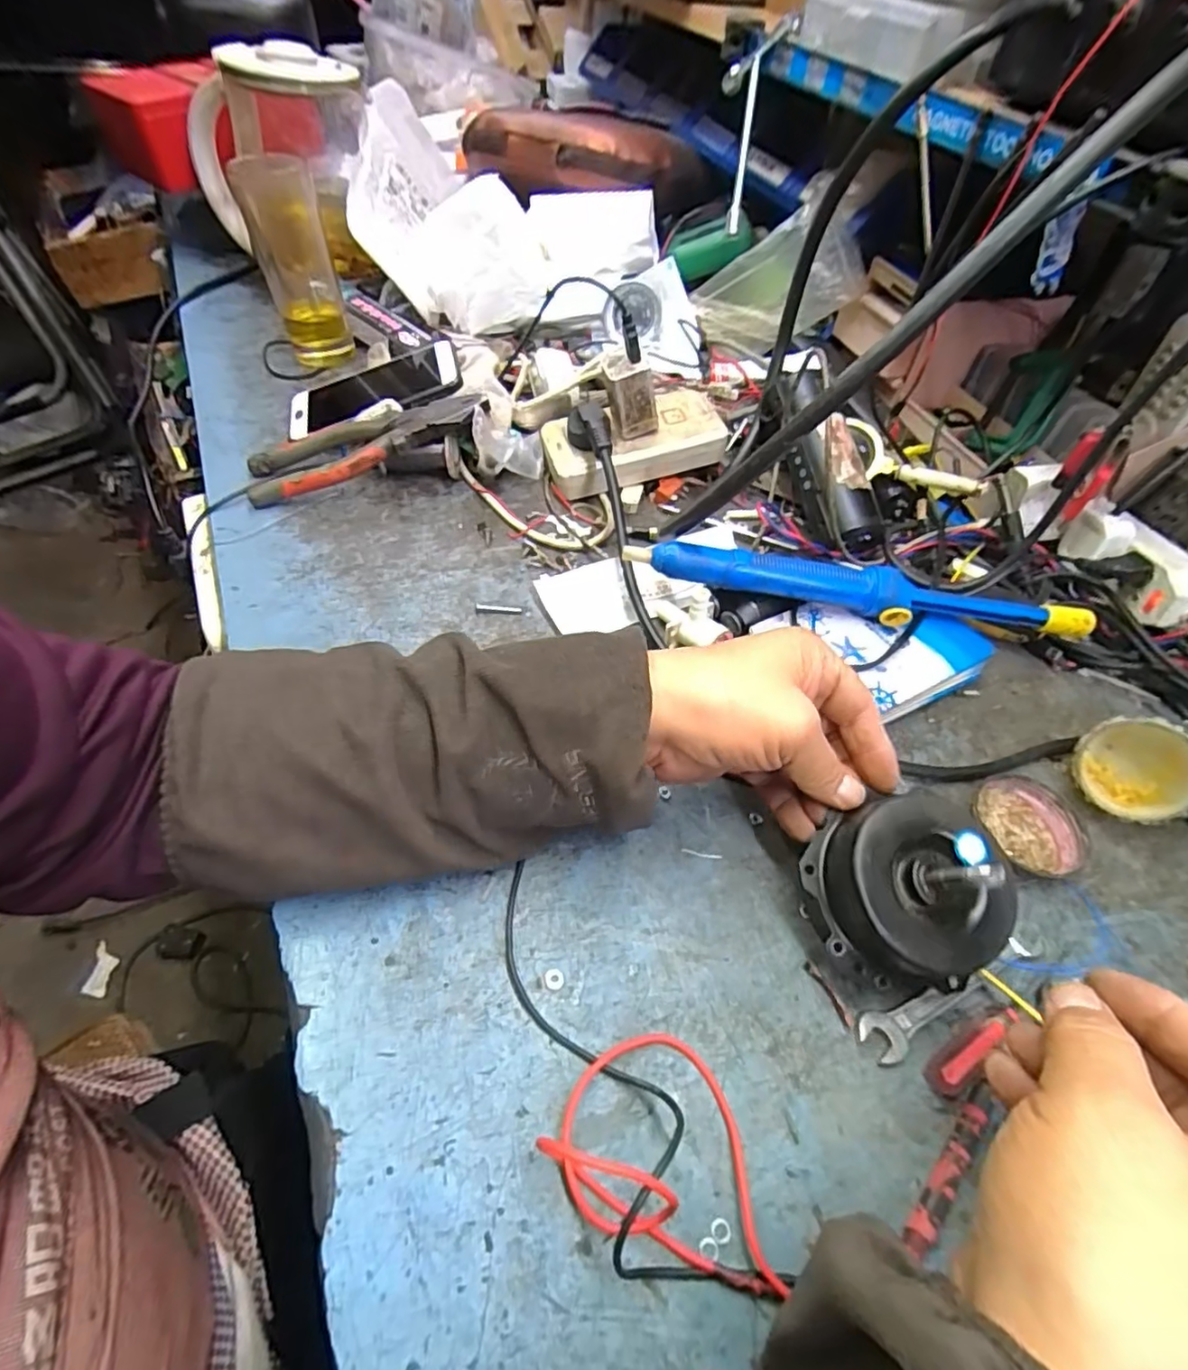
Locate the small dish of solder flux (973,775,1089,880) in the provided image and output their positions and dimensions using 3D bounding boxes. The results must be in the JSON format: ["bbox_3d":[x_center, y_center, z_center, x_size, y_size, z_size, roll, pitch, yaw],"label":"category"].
[{"bbox_3d":[0.260,0.084,0.374,0.048,0.017,0.060,-15,55,-17],"label":"small dish of solder flux"}]

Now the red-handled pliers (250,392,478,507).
[{"bbox_3d":[-0.182,-0.193,0.498,0.185,0.017,0.060,-21,55,1],"label":"red-handled pliers"}]

